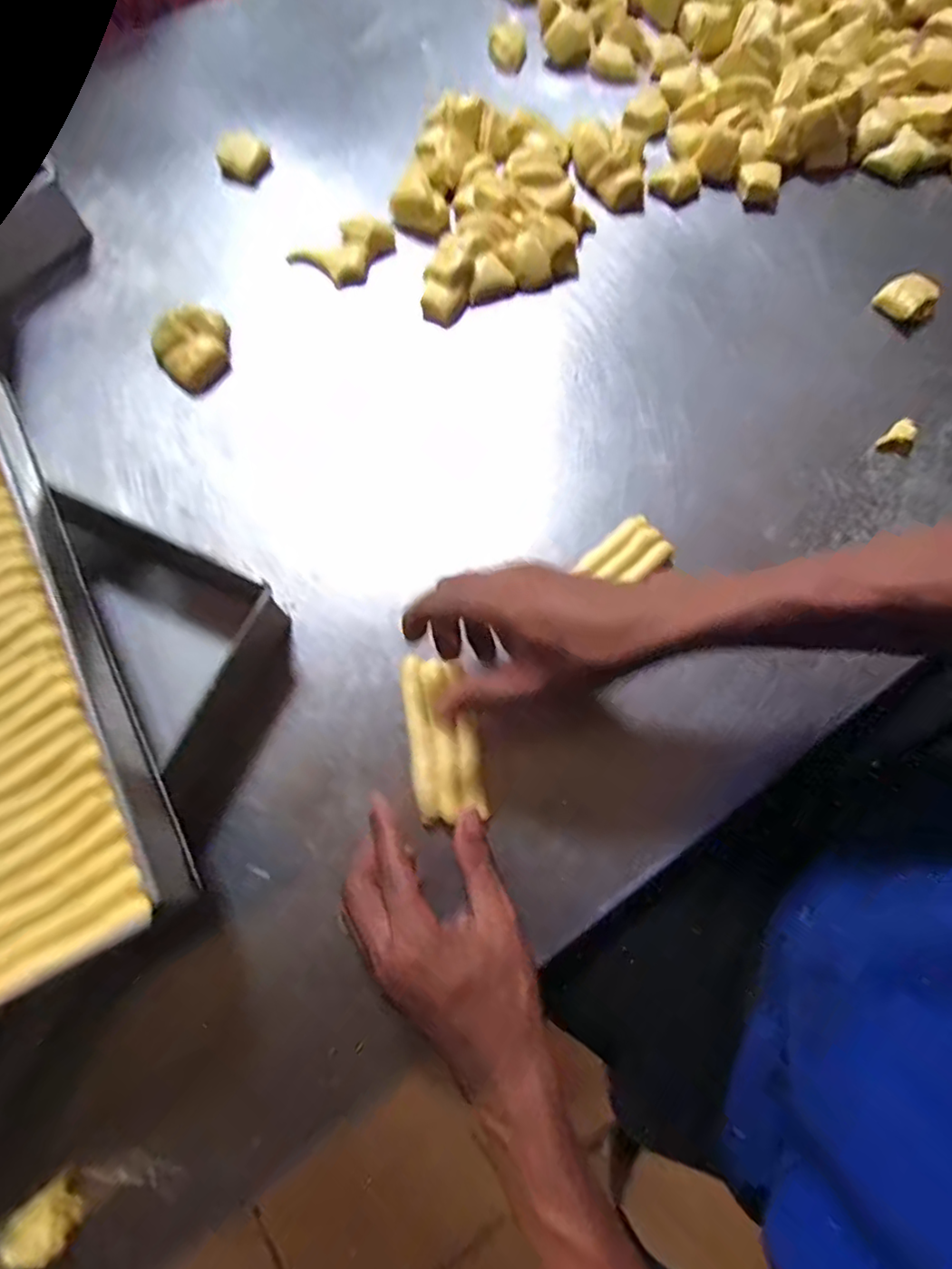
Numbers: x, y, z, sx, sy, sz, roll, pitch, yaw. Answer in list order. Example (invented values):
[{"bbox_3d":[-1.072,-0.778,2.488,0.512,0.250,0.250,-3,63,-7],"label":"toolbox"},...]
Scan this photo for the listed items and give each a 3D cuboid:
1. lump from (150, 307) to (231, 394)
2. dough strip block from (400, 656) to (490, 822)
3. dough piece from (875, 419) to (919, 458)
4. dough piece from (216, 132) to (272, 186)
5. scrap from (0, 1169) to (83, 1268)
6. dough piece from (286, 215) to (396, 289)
[{"bbox_3d":[-0.237,-0.244,0.511,0.064,0.035,0.054,-31,74,-9],"label":"lump"},{"bbox_3d":[-0.024,0.066,0.405,0.048,0.012,0.111,-15,73,-4],"label":"dough strip block"},{"bbox_3d":[0.339,-0.155,0.480,0.034,0.011,0.023,-41,75,-11],"label":"dough piece"},{"bbox_3d":[-0.228,-0.469,0.591,0.049,0.026,0.055,-21,73,-6],"label":"dough piece"},{"bbox_3d":[-0.236,0.322,0.327,0.034,0.016,0.030,-33,74,-9],"label":"scrap"},{"bbox_3d":[-0.121,-0.360,0.552,0.074,0.019,0.076,33,75,11],"label":"dough piece"}]

